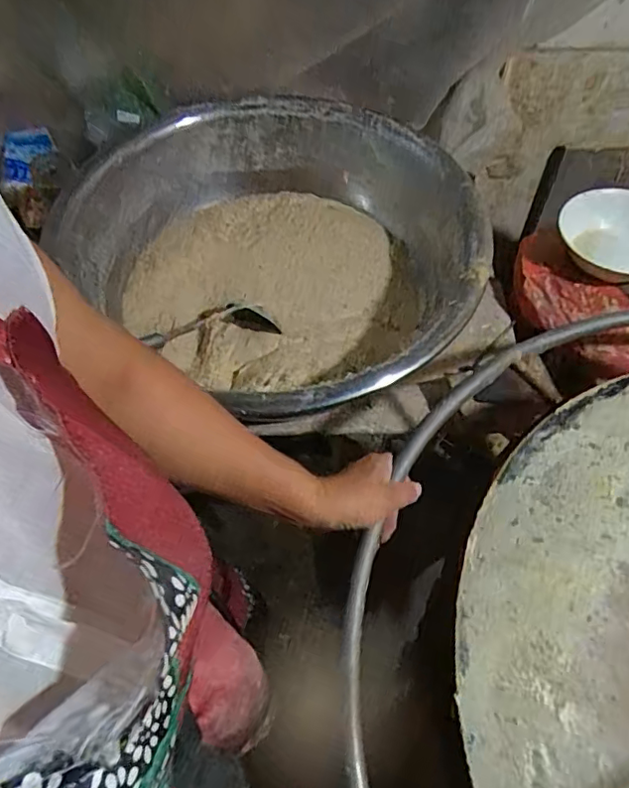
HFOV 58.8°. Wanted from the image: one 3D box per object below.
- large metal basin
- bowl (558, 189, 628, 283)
[{"bbox_3d":[-0.043,-0.216,0.855,0.599,0.166,0.524,39,65,21],"label":"large metal basin"},{"bbox_3d":[0.471,-0.247,0.858,0.174,0.065,0.174,1,57,-1],"label":"bowl"}]

